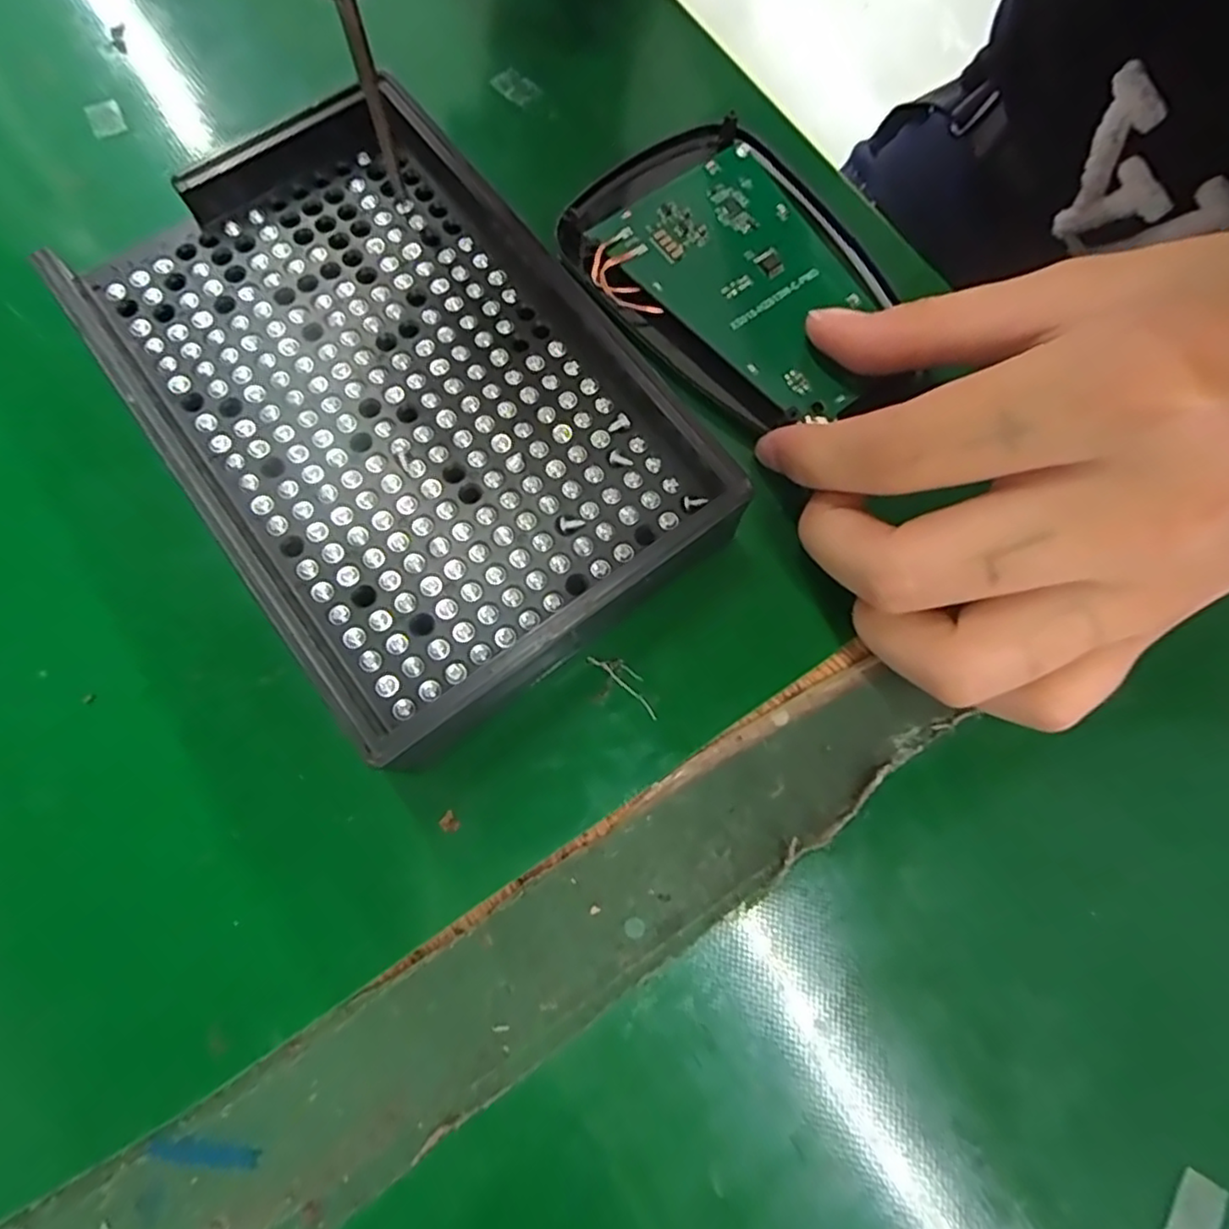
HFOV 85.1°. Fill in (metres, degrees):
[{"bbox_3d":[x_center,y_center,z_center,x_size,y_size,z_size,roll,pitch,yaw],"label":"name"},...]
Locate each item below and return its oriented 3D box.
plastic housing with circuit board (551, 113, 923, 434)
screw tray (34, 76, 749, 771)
[{"bbox_3d":[0.033,-0.086,0.171,0.064,0.010,0.090,-41,80,-11],"label":"plastic housing with circuit board"},{"bbox_3d":[-0.048,-0.049,0.149,0.095,0.022,0.140,-36,79,-14],"label":"screw tray"}]

